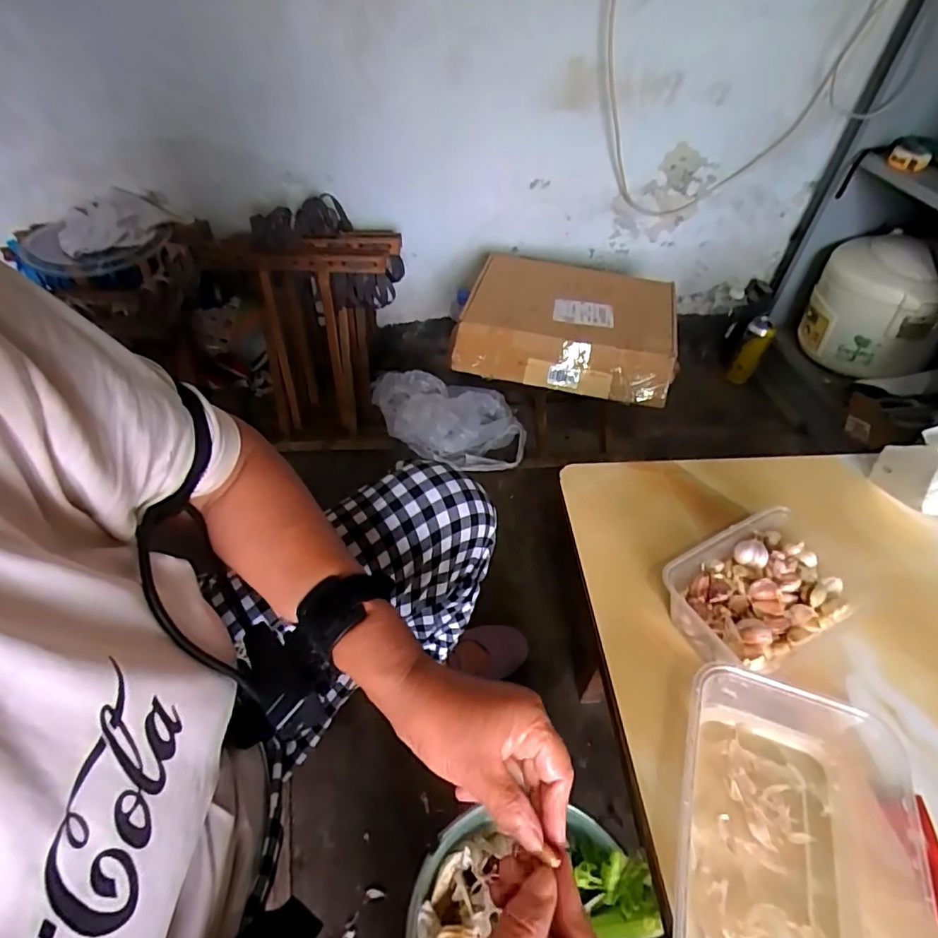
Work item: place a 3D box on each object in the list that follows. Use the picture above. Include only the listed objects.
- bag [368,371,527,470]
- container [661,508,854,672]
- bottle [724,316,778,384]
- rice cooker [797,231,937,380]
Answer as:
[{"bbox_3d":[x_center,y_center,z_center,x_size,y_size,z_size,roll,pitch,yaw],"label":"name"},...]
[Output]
[{"bbox_3d":[-0.040,-0.096,1.098,0.299,0.116,0.199,-2,48,-5],"label":"bag"},{"bbox_3d":[0.250,0.113,0.472,0.166,0.062,0.103,-20,52,-20],"label":"container"},{"bbox_3d":[0.663,-0.278,1.261,0.061,0.149,0.073,29,52,21],"label":"bottle"},{"bbox_3d":[0.843,-0.338,1.106,0.240,0.225,0.208,29,52,21],"label":"rice cooker"}]

